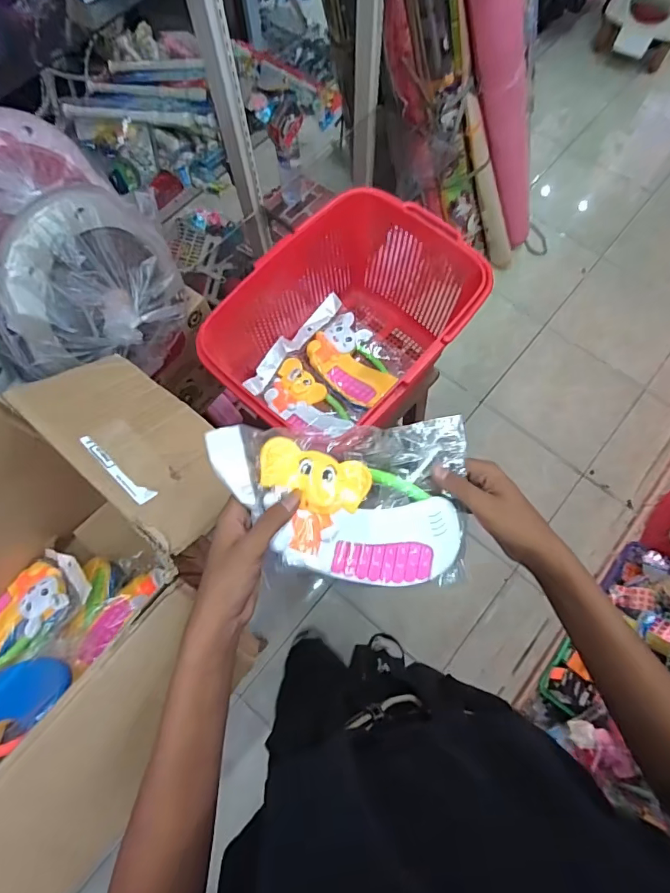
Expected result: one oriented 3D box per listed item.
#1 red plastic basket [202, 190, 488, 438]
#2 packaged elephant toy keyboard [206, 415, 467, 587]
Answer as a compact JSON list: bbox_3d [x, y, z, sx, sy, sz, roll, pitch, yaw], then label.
[{"bbox_3d":[0.016,-0.170,0.743,0.289,0.217,0.389,42,78,13],"label":"red plastic basket"},{"bbox_3d":[0.011,0.055,0.422,0.219,0.042,0.152,-5,87,-13],"label":"packaged elephant toy keyboard"}]

